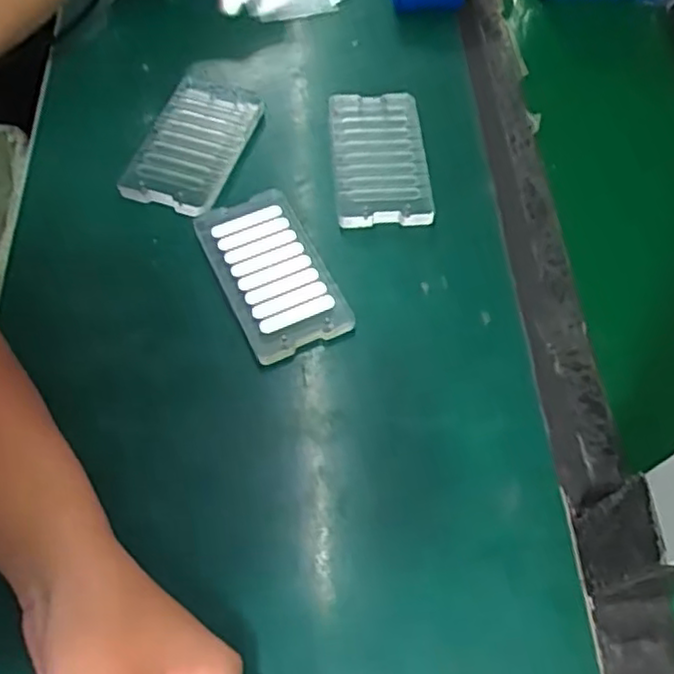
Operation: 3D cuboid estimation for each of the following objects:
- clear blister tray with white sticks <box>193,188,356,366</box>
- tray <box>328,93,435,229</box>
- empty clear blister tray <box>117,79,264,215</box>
[{"bbox_3d":[-0.044,-0.043,0.467,0.068,0.017,0.119,-22,64,-15],"label":"clear blister tray with white sticks"},{"bbox_3d":[0.031,-0.134,0.520,0.068,0.018,0.119,-2,61,-5],"label":"tray"},{"bbox_3d":[-0.103,-0.147,0.521,0.072,0.018,0.127,20,61,8],"label":"empty clear blister tray"}]

